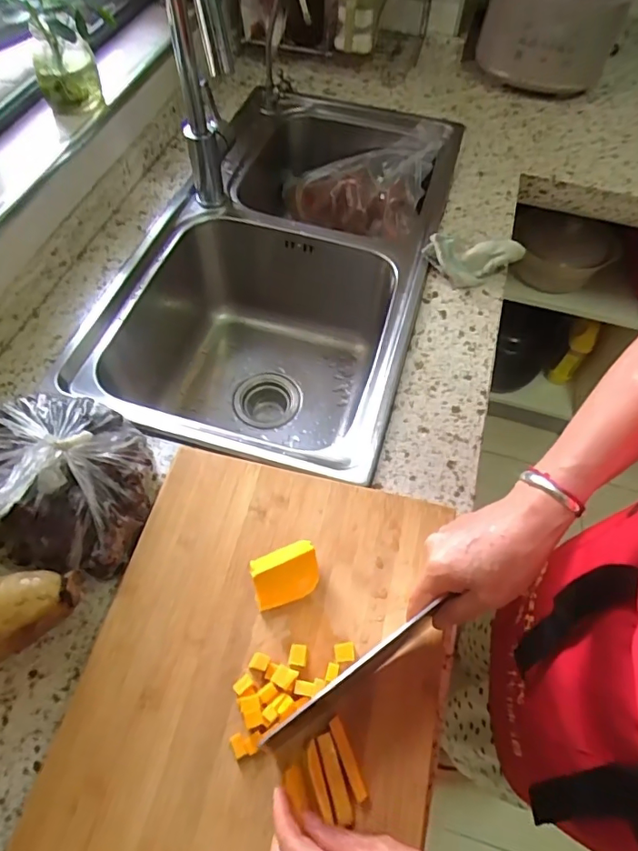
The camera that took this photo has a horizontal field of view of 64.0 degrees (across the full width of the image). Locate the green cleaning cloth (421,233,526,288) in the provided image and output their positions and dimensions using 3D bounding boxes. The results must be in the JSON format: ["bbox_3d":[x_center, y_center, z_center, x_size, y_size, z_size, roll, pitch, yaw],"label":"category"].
[{"bbox_3d":[0.210,-0.228,0.705,0.131,0.051,0.070,13,59,6],"label":"green cleaning cloth"}]

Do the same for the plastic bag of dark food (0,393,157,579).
[{"bbox_3d":[-0.238,0.040,0.471,0.140,0.139,0.182,-22,62,-15],"label":"plastic bag of dark food"}]

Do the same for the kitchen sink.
[{"bbox_3d":[-0.047,-0.224,0.842,0.397,0.234,0.727,14,60,6],"label":"kitchen sink"}]

